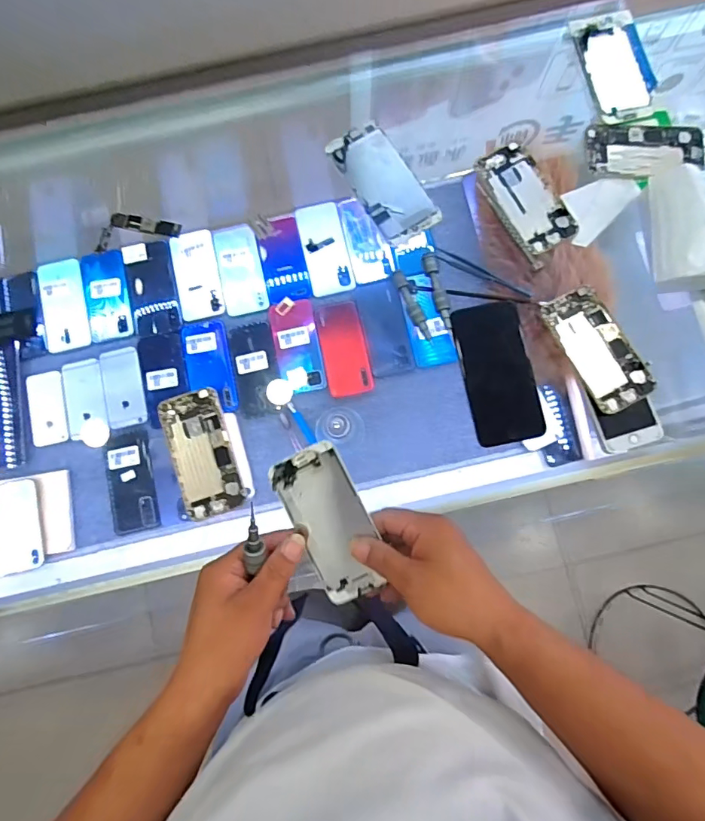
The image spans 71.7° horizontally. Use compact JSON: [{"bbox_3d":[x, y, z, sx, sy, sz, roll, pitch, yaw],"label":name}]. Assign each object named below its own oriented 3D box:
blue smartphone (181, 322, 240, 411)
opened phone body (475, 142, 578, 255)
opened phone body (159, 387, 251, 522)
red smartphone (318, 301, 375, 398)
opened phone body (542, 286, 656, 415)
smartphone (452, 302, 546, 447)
[{"bbox_3d":[-0.241,-0.075,0.827,0.079,0.011,0.158,-10,81,0],"label":"blue smartphone"},{"bbox_3d":[0.200,-0.248,0.569,0.068,0.008,0.134,-28,82,-3],"label":"opened phone body"},{"bbox_3d":[-0.165,0.046,0.535,0.068,0.011,0.137,-20,81,-2],"label":"opened phone body"},{"bbox_3d":[-0.012,-0.107,0.828,0.074,0.004,0.160,-11,81,0],"label":"red smartphone"},{"bbox_3d":[0.265,-0.068,0.529,0.064,0.015,0.137,-27,82,-3],"label":"opened phone body"},{"bbox_3d":[0.160,-0.041,0.537,0.074,0.009,0.152,-11,87,0],"label":"smartphone"}]

